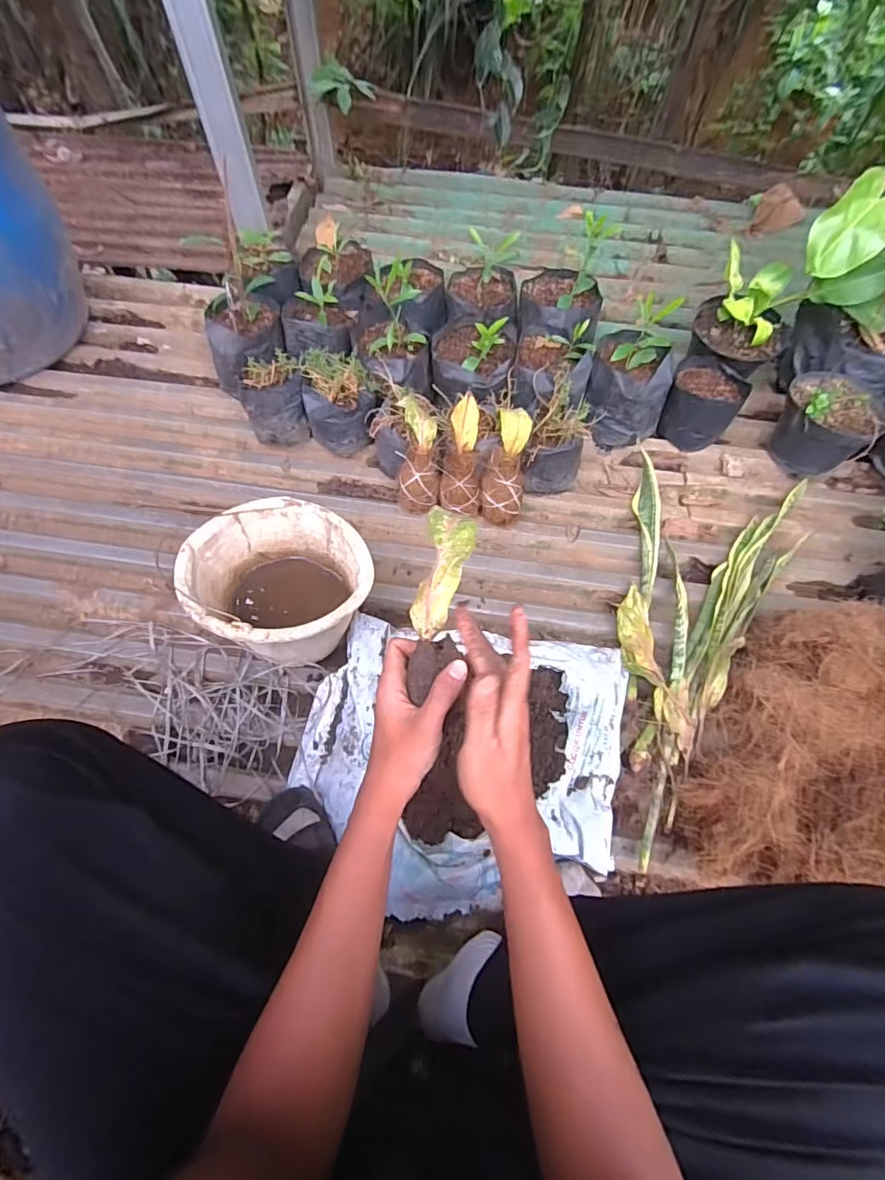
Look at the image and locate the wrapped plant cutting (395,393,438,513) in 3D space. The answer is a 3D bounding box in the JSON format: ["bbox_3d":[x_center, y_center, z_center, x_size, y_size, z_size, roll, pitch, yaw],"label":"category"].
[{"bbox_3d":[-0.042,-0.232,0.907,0.070,0.185,0.060,1,25,-1],"label":"wrapped plant cutting"}]

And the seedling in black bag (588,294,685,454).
[{"bbox_3d":[0.356,-0.402,0.978,0.150,0.212,0.170,17,66,5],"label":"seedling in black bag"}]

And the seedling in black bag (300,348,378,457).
[{"bbox_3d":[-0.193,-0.350,0.985,0.136,0.132,0.133,0,66,-3],"label":"seedling in black bag"}]

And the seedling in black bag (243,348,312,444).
[{"bbox_3d":[-0.318,-0.359,0.991,0.114,0.130,0.105,-11,67,-7],"label":"seedling in black bag"}]

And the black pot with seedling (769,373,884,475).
[{"bbox_3d":[0.708,-0.309,0.976,0.172,0.156,0.165,1,66,-2],"label":"black pot with seedling"}]

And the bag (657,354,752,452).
[{"bbox_3d":[0.502,-0.364,1.017,0.131,0.120,0.129,22,67,7],"label":"bag"}]

